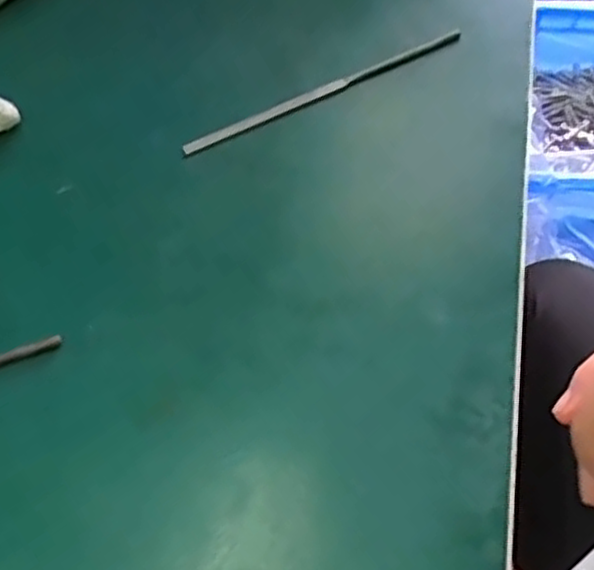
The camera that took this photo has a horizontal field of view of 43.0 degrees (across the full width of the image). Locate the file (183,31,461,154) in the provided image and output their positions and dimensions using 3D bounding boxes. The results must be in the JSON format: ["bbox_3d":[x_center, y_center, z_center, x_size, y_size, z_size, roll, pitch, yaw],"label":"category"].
[{"bbox_3d":[0.013,-0.087,0.334,0.135,0.007,0.007,-22,63,-9],"label":"file"}]

